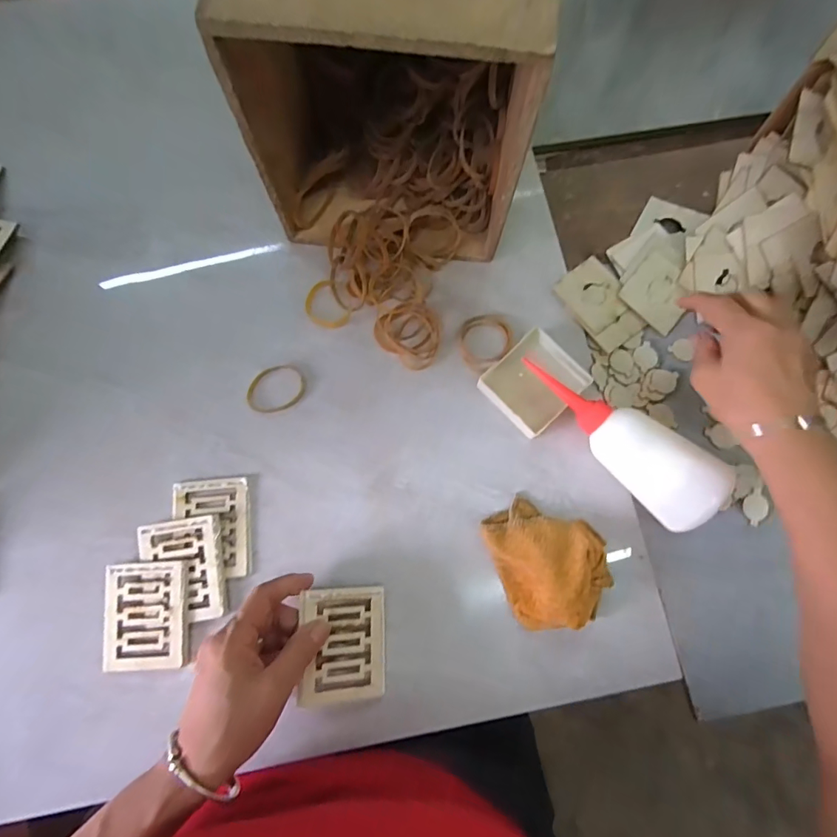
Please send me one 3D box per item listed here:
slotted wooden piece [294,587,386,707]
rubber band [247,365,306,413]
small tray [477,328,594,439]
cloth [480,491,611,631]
[{"bbox_3d":[-0.057,0.173,0.352,0.064,0.008,0.080,4,77,-19],"label":"slotted wooden piece"},{"bbox_3d":[-0.129,-0.027,0.412,0.053,0.005,0.040,-19,78,-5],"label":"rubber band"},{"bbox_3d":[0.103,-0.031,0.409,0.079,0.015,0.070,-42,81,-9],"label":"small tray"},{"bbox_3d":[0.106,0.110,0.360,0.087,0.036,0.101,-22,78,-6],"label":"cloth"}]

